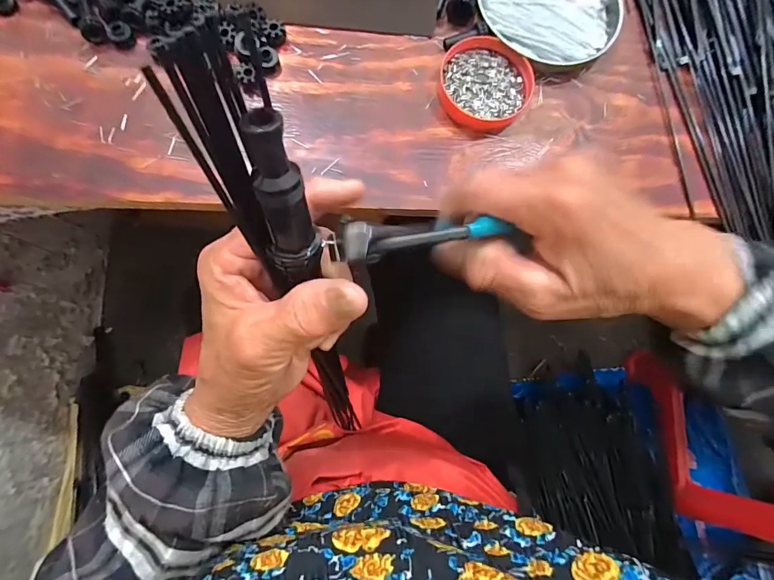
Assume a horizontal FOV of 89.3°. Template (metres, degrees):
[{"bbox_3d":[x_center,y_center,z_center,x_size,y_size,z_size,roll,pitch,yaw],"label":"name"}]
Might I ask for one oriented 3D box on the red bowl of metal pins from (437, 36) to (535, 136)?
[{"bbox_3d":[0.084,-0.179,0.340,0.078,0.015,0.077,1,83,-5],"label":"red bowl of metal pins"}]

